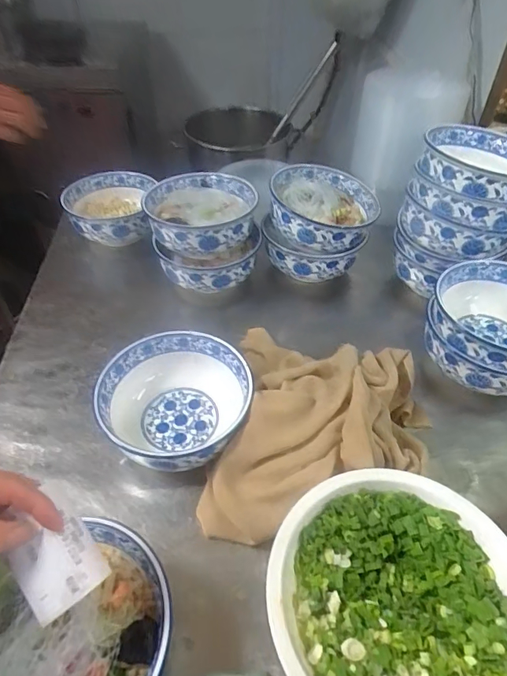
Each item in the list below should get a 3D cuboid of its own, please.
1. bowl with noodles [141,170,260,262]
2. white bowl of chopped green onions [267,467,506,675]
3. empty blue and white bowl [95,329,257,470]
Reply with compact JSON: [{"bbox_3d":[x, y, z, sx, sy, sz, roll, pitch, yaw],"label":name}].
[{"bbox_3d":[-0.080,-0.190,0.704,0.166,0.067,0.167,0,42,0],"label":"bowl with noodles"},{"bbox_3d":[0.129,0.228,0.391,0.224,0.066,0.207,0,42,0],"label":"white bowl of chopped green onions"},{"bbox_3d":[-0.088,0.078,0.524,0.164,0.076,0.161,0,42,0],"label":"empty blue and white bowl"}]

